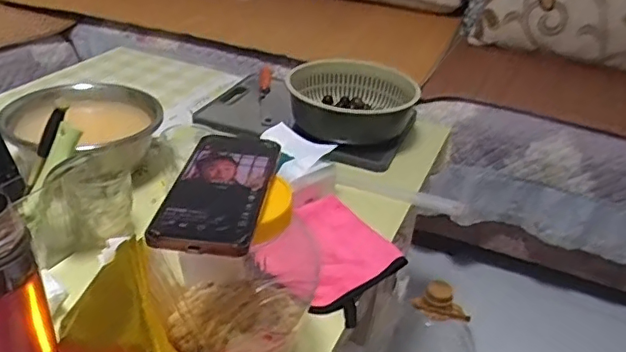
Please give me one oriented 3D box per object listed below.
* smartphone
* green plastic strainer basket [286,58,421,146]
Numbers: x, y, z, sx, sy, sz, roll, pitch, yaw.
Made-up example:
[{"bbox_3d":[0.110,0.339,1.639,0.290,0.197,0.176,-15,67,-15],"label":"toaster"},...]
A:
[{"bbox_3d":[-0.075,0.007,0.464,0.077,0.013,0.160,8,31,3],"label":"smartphone"},{"bbox_3d":[0.066,-0.141,1.016,0.214,0.081,0.246,5,31,-2],"label":"green plastic strainer basket"}]

